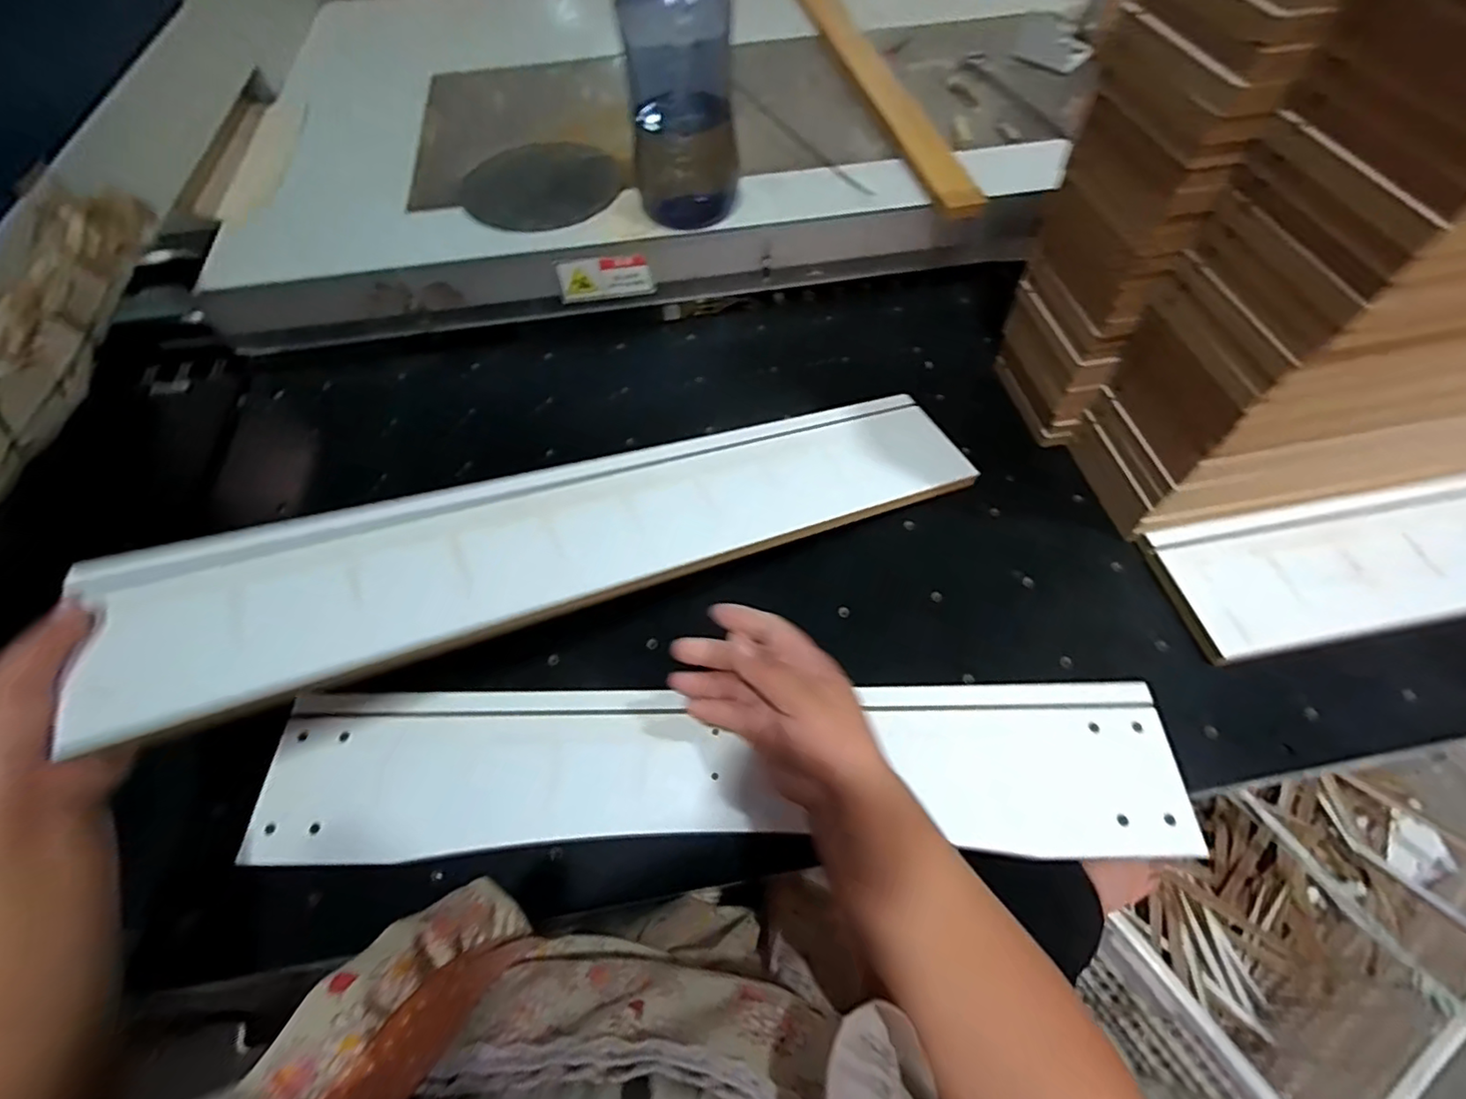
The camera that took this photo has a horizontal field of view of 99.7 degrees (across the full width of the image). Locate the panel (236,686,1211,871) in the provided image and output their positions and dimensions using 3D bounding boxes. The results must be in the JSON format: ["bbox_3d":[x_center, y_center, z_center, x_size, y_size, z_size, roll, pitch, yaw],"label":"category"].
[{"bbox_3d":[-0.013,0.164,0.457,0.658,0.015,0.119,-1,58,1],"label":"panel"}]

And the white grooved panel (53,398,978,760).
[{"bbox_3d":[-0.087,-0.025,0.481,0.638,0.019,0.123,-16,66,-24],"label":"white grooved panel"}]

